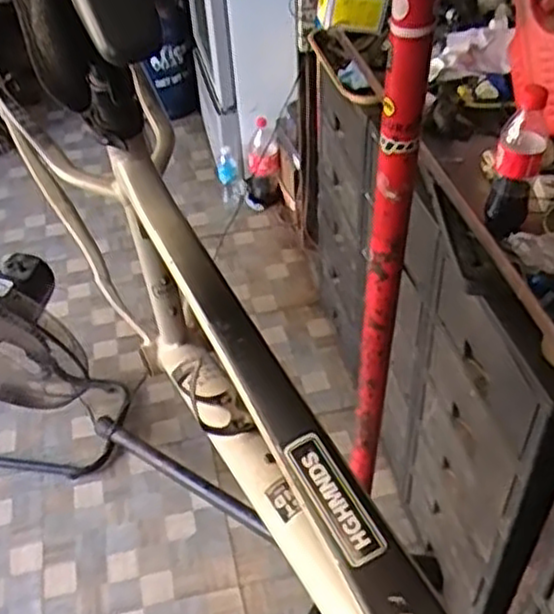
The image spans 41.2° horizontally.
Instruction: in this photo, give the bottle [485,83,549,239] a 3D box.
[{"bbox_3d":[0.289,-0.170,0.890,0.056,0.179,0.049,11,44,14],"label":"bottle"}]

